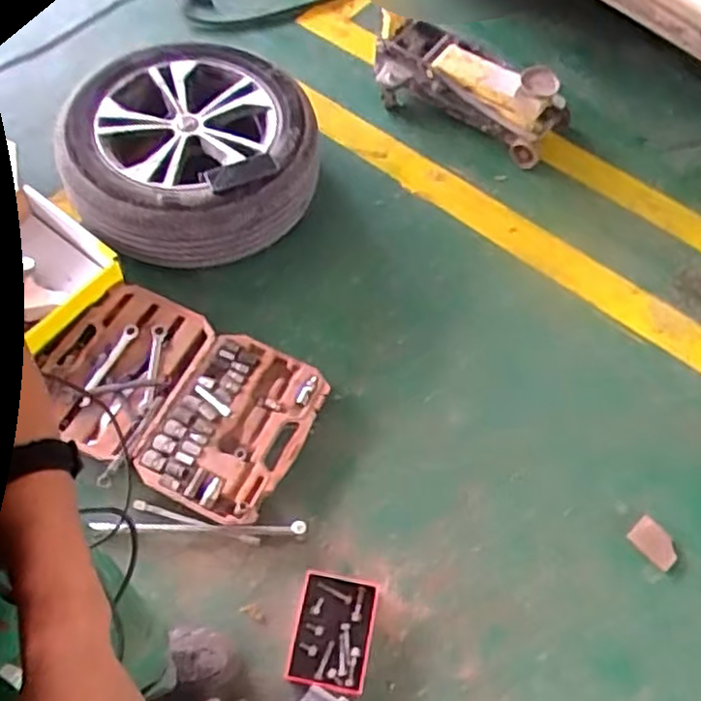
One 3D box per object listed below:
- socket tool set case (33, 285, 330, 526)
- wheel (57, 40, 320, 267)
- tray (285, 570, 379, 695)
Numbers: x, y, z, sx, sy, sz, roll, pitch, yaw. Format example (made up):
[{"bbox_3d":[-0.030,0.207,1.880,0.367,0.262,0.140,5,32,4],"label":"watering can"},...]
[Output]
[{"bbox_3d":[-0.378,0.093,1.501,0.574,0.059,0.380,23,62,10],"label":"socket tool set case"},{"bbox_3d":[-0.372,-0.476,1.663,0.561,0.182,0.535,-4,61,-5],"label":"wheel"},{"bbox_3d":[-0.033,0.529,1.328,0.143,0.032,0.197,10,60,5],"label":"tray"}]

